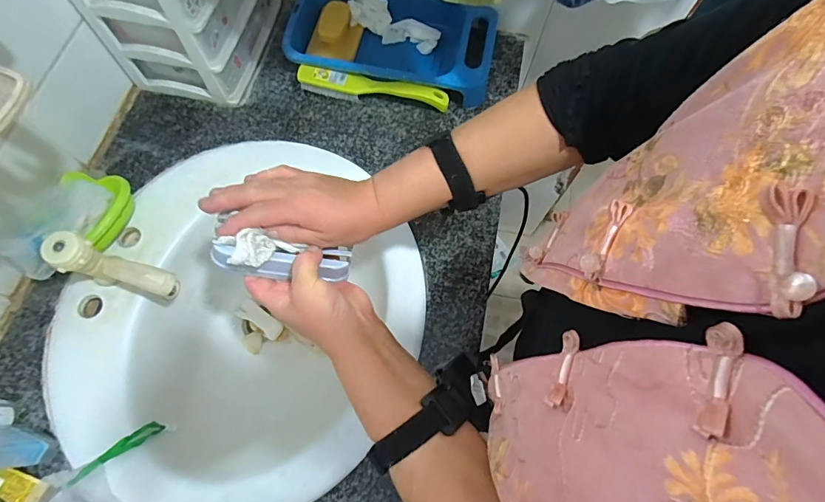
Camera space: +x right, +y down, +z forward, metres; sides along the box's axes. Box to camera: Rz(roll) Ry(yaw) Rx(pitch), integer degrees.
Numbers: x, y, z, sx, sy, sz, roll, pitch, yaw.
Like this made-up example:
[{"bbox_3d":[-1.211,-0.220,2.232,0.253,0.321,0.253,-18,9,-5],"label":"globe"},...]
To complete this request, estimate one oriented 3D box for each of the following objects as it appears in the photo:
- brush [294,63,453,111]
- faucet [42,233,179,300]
[{"bbox_3d":[-0.061,-0.251,0.666,0.233,0.033,0.027,10,69,2],"label":"brush"},{"bbox_3d":[-0.339,0.029,0.504,0.130,0.098,0.041,20,69,6],"label":"faucet"}]

